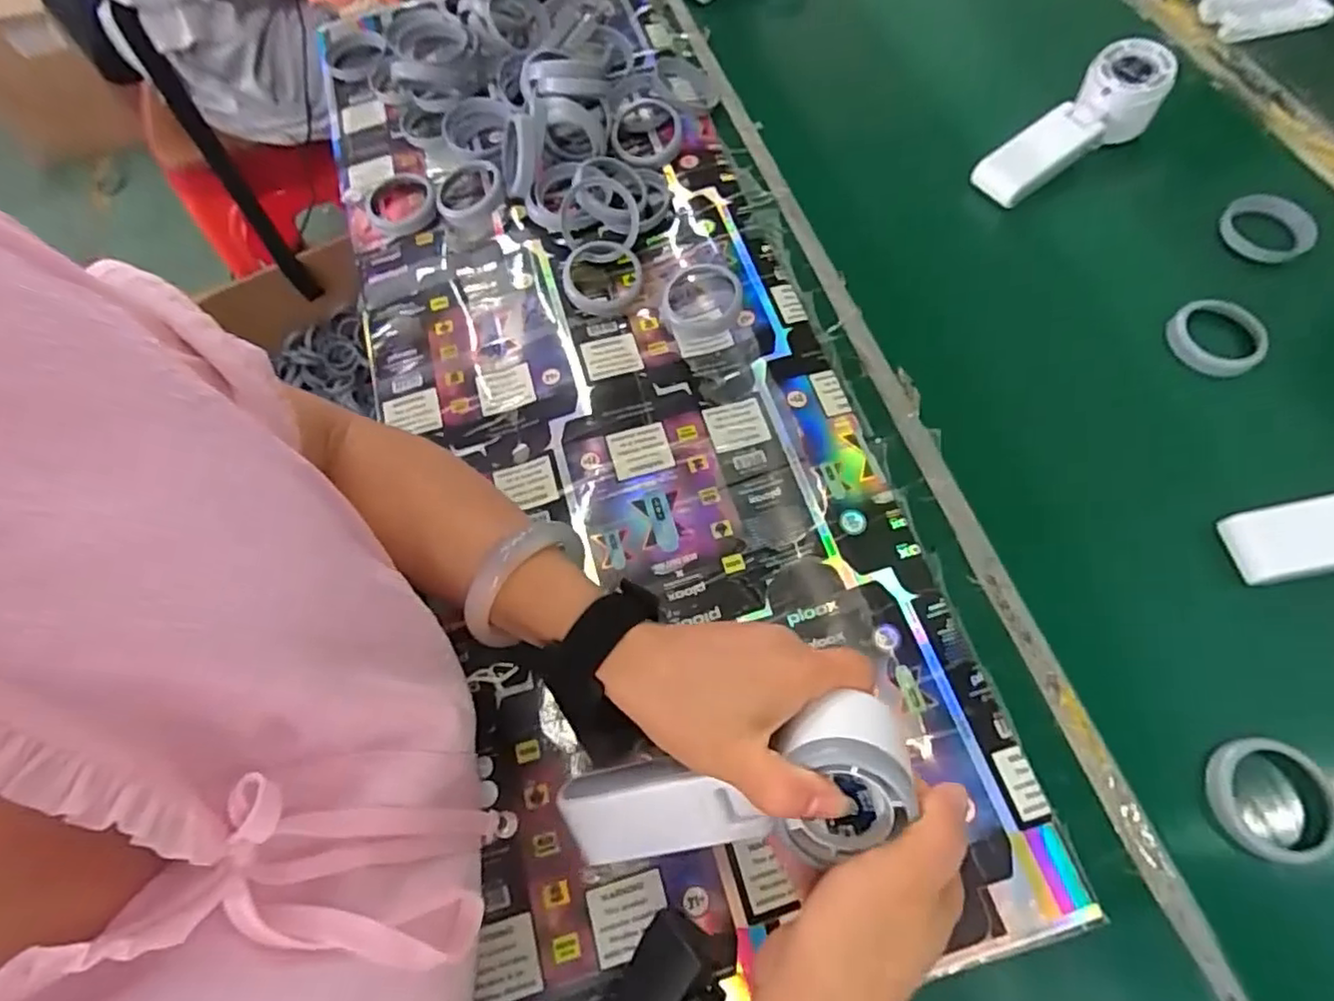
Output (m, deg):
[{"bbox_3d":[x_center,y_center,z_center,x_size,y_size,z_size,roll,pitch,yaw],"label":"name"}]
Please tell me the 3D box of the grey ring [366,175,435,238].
[{"bbox_3d":[-0.219,-0.248,0.551,0.058,0.013,0.071,-15,66,-4],"label":"grey ring"}]

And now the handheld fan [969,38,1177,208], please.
[{"bbox_3d":[0.317,-0.291,0.526,0.156,0.037,0.056,-36,68,7],"label":"handheld fan"}]

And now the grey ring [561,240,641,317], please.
[{"bbox_3d":[-0.049,-0.167,0.497,0.057,0.011,0.062,-1,66,3],"label":"grey ring"}]

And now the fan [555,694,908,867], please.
[{"bbox_3d":[0.026,0.134,0.303,0.166,0.050,0.054,-23,64,22],"label":"fan"}]

